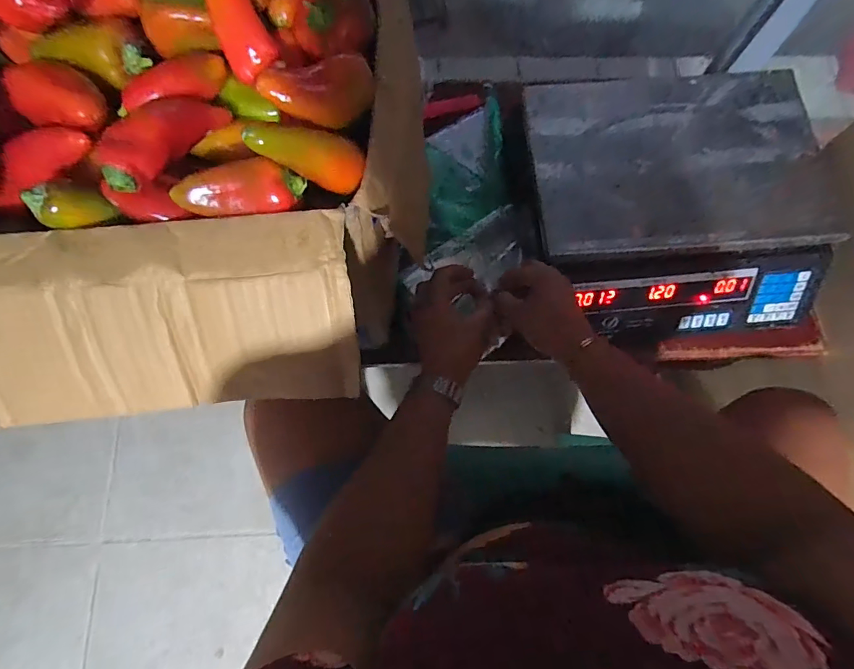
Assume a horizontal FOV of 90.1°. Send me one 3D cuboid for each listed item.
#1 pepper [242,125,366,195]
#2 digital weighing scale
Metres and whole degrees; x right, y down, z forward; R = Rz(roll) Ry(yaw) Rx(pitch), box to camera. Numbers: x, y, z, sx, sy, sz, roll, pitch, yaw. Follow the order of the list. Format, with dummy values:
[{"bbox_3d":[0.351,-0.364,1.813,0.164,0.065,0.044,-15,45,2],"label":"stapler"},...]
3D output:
[{"bbox_3d":[-0.071,-0.108,0.254,0.074,0.021,0.026,3,70,-44],"label":"pepper"},{"bbox_3d":[0.293,-0.155,0.517,0.340,0.096,0.313,-6,76,-3],"label":"digital weighing scale"}]

